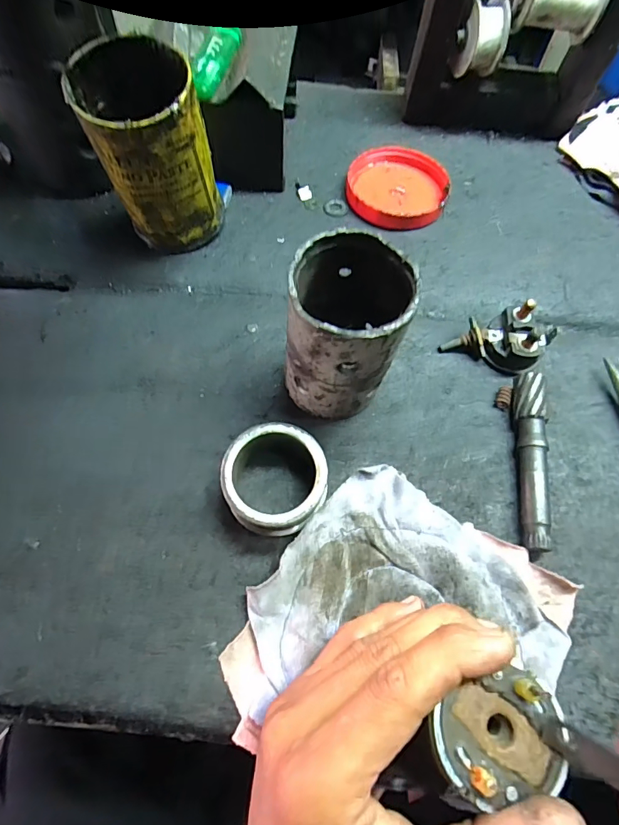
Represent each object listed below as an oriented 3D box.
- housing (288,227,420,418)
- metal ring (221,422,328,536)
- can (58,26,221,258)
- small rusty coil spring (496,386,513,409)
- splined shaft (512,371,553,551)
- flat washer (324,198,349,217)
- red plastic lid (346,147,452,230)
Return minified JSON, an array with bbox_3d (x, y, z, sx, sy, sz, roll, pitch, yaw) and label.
[{"bbox_3d":[0.019,-0.045,0.264,0.061,0.111,0.066,10,64,1],"label":"housing"},{"bbox_3d":[-0.020,0.041,0.265,0.061,0.037,0.061,1,64,-3],"label":"metal ring"},{"bbox_3d":[-0.107,-0.175,0.310,0.071,0.124,0.067,1,64,-3],"label":"can"},{"bbox_3d":[0.138,-0.011,0.310,0.008,0.010,0.015,15,67,3],"label":"small rusty coil spring"},{"bbox_3d":[0.148,0.029,0.284,0.022,0.020,0.117,7,64,0],"label":"splined shaft"},{"bbox_3d":[0.024,-0.182,0.382,0.021,0.004,0.021,1,64,-3],"label":"flat washer"},{"bbox_3d":[0.078,-0.198,0.388,0.088,0.020,0.085,1,64,-3],"label":"red plastic lid"}]

